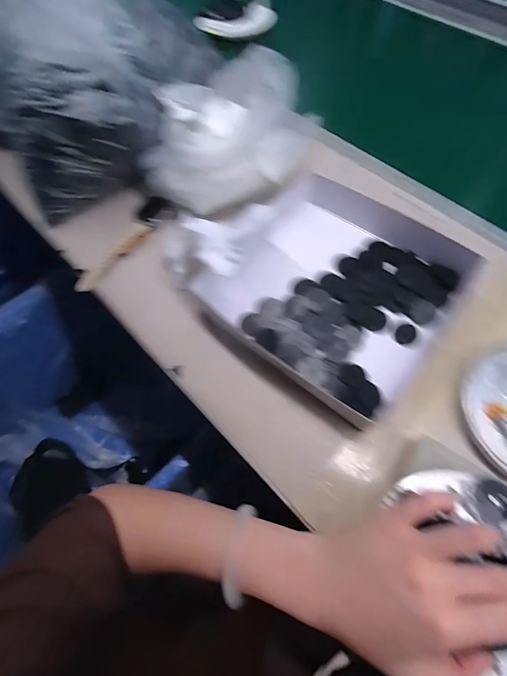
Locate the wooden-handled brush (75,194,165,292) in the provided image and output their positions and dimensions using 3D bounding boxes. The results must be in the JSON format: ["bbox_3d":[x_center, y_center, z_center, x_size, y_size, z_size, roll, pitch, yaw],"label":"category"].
[{"bbox_3d":[-0.148,-0.109,0.380,0.025,0.008,0.145,25,67,13],"label":"wooden-handled brush"}]

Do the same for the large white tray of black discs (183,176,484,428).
[{"bbox_3d":[0.088,-0.062,0.342,0.219,0.034,0.231,37,70,17],"label":"large white tray of black discs"}]

